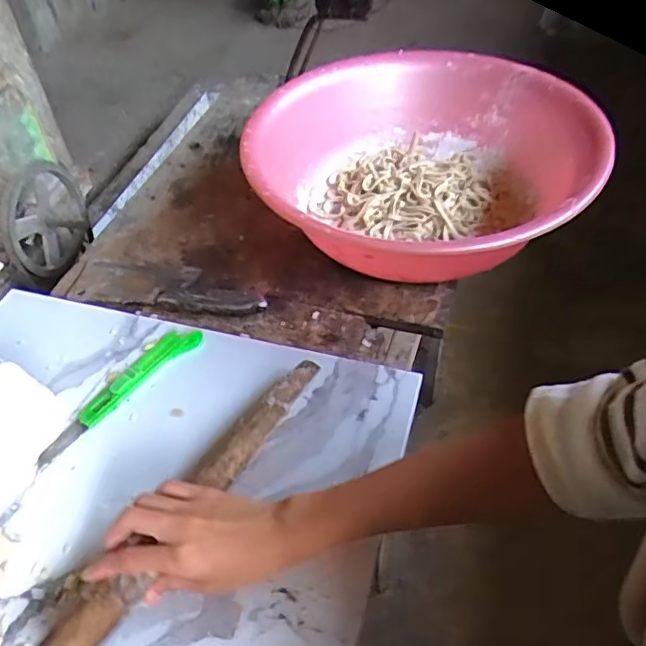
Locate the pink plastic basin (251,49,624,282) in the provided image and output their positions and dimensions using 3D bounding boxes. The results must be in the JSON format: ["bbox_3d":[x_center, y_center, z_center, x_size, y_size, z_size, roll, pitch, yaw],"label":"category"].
[{"bbox_3d":[0.118,-0.192,0.702,0.393,0.139,0.410,-2,46,2],"label":"pink plastic basin"}]

